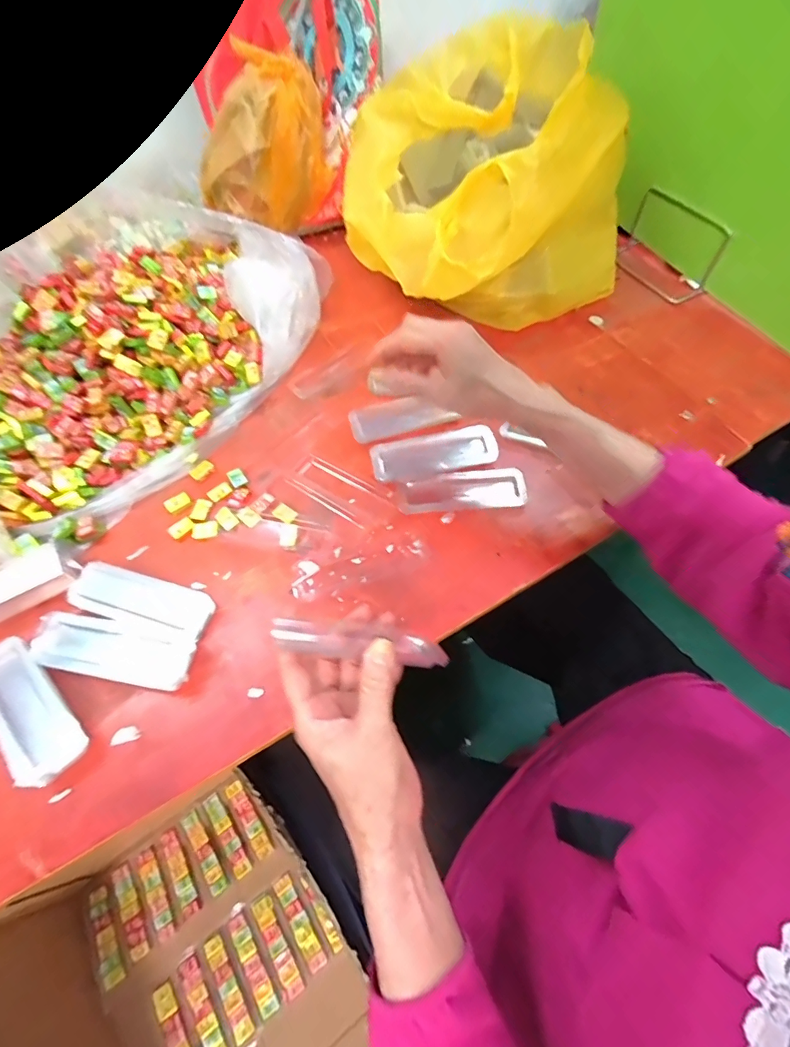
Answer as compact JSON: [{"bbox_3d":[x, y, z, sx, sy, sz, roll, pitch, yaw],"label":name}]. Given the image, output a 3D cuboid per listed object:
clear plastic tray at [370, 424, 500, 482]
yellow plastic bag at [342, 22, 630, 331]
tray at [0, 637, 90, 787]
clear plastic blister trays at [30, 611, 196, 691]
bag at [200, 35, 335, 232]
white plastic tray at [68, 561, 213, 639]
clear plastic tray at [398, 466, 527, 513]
[{"bbox_3d":[0.044,-0.080,0.503,0.139,0.007,0.049,-11,76,-1],"label":"clear plastic tray"},{"bbox_3d":[0.103,-0.409,0.557,0.344,0.234,0.253,-29,64,-12],"label":"yellow plastic bag"},{"bbox_3d":[-0.330,0.158,0.395,0.056,0.024,0.142,-41,67,-18],"label":"tray"},{"bbox_3d":[-0.262,0.119,0.414,0.141,0.028,0.049,8,62,7],"label":"clear plastic blister trays"},{"bbox_3d":[-0.192,-0.555,0.657,0.130,0.161,0.190,37,69,20],"label":"bag"},{"bbox_3d":[-0.250,0.076,0.439,0.136,0.026,0.048,13,63,10],"label":"white plastic tray"},{"bbox_3d":[0.074,-0.037,0.489,0.136,0.008,0.048,-5,61,0],"label":"clear plastic tray"}]

